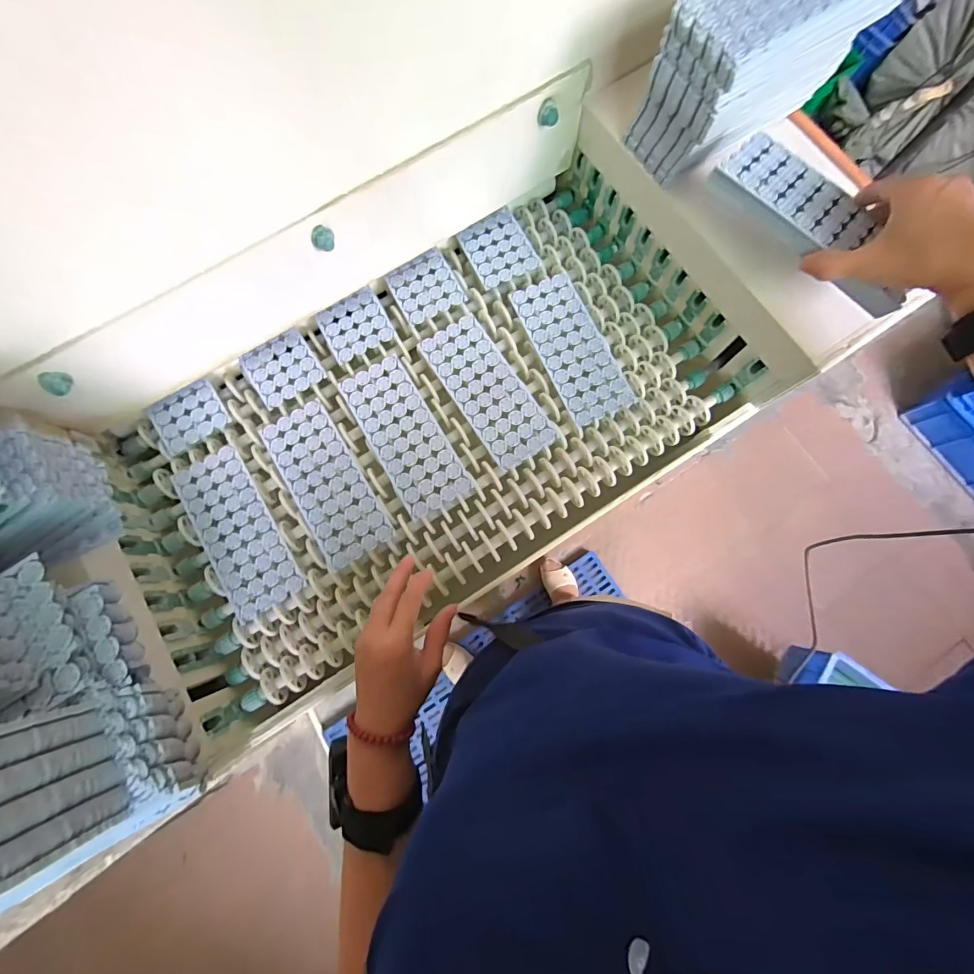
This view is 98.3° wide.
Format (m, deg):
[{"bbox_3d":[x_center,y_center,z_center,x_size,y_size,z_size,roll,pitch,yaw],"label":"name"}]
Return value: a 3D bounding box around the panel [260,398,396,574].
[{"bbox_3d":[-0.194,-0.007,0.506,0.084,0.004,0.202,-29,80,-5],"label":"panel"}]

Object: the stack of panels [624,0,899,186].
[{"bbox_3d":[0.267,-0.426,0.426,0.209,0.128,0.094,-35,80,-6],"label":"stack of panels"}]

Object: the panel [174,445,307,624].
[{"bbox_3d":[-0.296,0.050,0.501,0.084,0.008,0.200,-32,80,-6],"label":"panel"}]

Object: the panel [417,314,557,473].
[{"bbox_3d":[0.001,-0.120,0.529,0.080,0.009,0.199,-33,80,-6],"label":"panel"}]

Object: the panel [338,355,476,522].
[{"bbox_3d":[-0.100,-0.064,0.516,0.081,0.004,0.200,-30,80,-5],"label":"panel"}]

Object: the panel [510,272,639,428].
[{"bbox_3d":[0.110,-0.178,0.544,0.082,0.016,0.198,-24,79,-4],"label":"panel"}]

